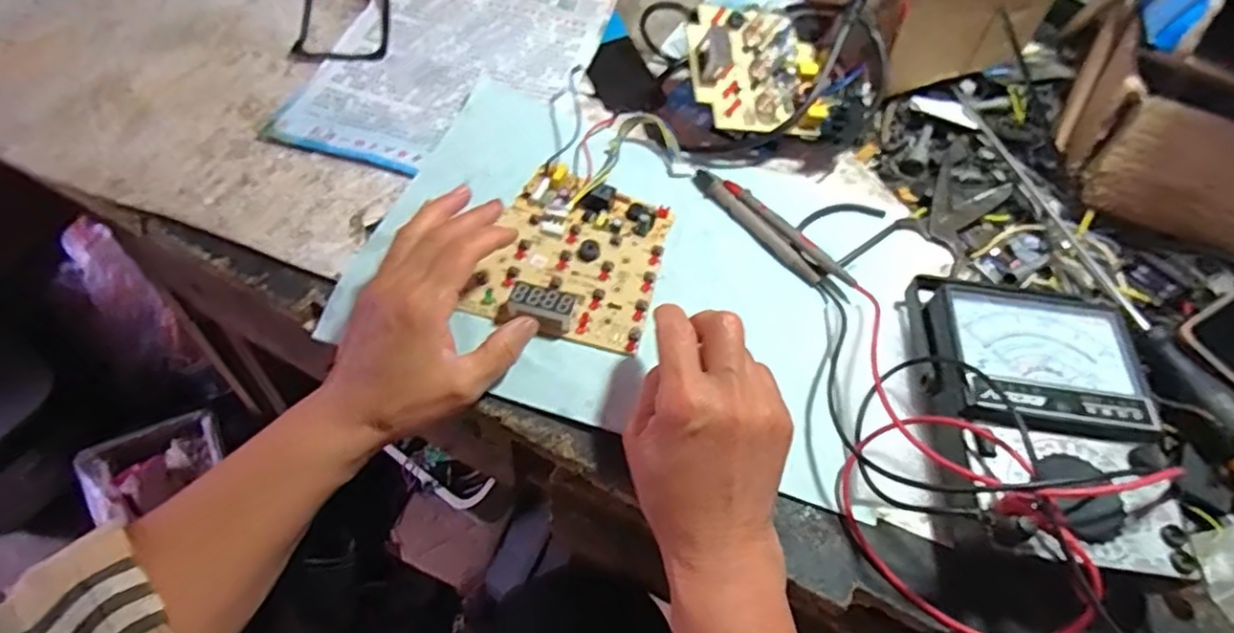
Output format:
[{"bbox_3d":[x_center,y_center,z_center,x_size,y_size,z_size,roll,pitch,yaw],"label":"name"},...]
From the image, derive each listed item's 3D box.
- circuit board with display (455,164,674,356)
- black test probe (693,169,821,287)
[{"bbox_3d":[-0.027,-0.047,0.449,0.112,0.030,0.136,13,58,7],"label":"circuit board with display"},{"bbox_3d":[0.103,-0.071,0.490,0.017,0.012,0.130,-30,68,-23],"label":"black test probe"}]

